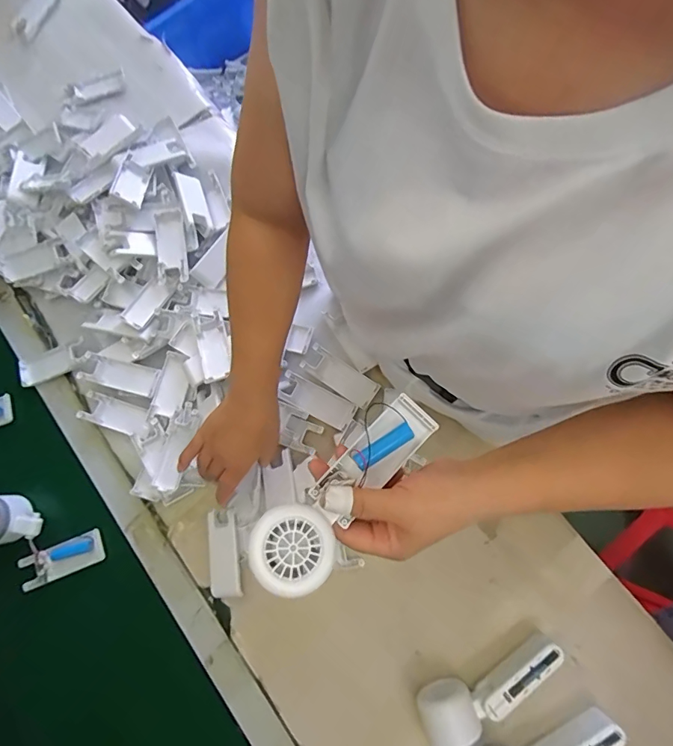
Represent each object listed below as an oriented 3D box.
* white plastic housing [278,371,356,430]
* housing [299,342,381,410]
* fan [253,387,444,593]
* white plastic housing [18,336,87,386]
[{"bbox_3d":[-0.025,0.037,0.578,0.101,0.020,0.040,27,78,8],"label":"white plastic housing"},{"bbox_3d":[0.005,0.004,0.587,0.104,0.013,0.040,35,79,9],"label":"housing"},{"bbox_3d":[0.006,0.083,0.316,0.051,0.028,0.163,41,62,10],"label":"fan"},{"bbox_3d":[-0.395,-0.016,0.606,0.109,0.016,0.037,-21,76,9],"label":"white plastic housing"}]

